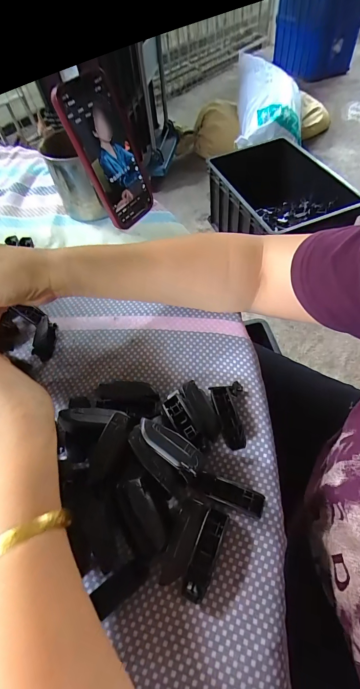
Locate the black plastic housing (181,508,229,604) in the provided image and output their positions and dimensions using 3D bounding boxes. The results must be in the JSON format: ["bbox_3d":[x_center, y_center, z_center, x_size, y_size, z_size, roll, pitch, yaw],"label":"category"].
[{"bbox_3d":[0.018,0.147,0.222,0.016,0.011,0.056,18,60,16],"label":"black plastic housing"}]

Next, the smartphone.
[{"bbox_3d":[-0.085,-0.234,0.387,0.013,0.156,0.078,18,58,39],"label":"smartphone"}]

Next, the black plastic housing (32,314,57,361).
[{"bbox_3d":[-0.144,-0.007,0.334,0.018,0.015,0.047,-4,57,2],"label":"black plastic housing"}]

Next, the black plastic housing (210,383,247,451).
[{"bbox_3d":[0.044,0.060,0.273,0.027,0.016,0.061,-5,57,2],"label":"black plastic housing"}]

